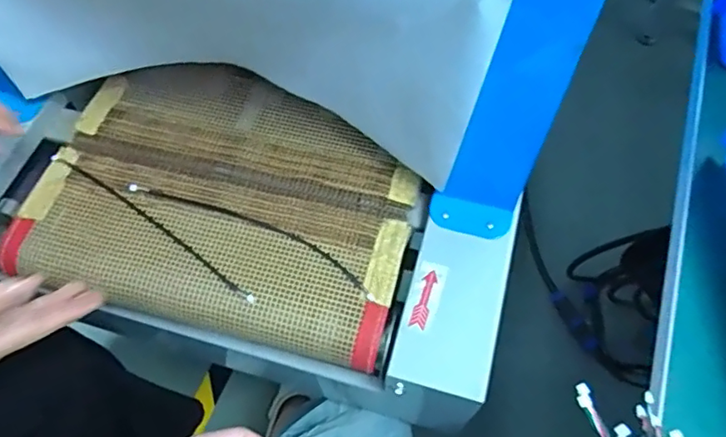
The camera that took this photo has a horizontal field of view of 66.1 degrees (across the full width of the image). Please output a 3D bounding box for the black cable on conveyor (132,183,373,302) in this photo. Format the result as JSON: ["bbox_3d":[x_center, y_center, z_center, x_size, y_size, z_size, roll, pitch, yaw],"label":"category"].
[{"bbox_3d":[-0.111,0.013,0.557,0.277,0.009,0.029,23,68,12],"label":"black cable on conveyor"}]

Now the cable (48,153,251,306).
[{"bbox_3d":[-0.216,0.005,0.570,0.281,0.012,0.015,32,70,15],"label":"cable"}]

